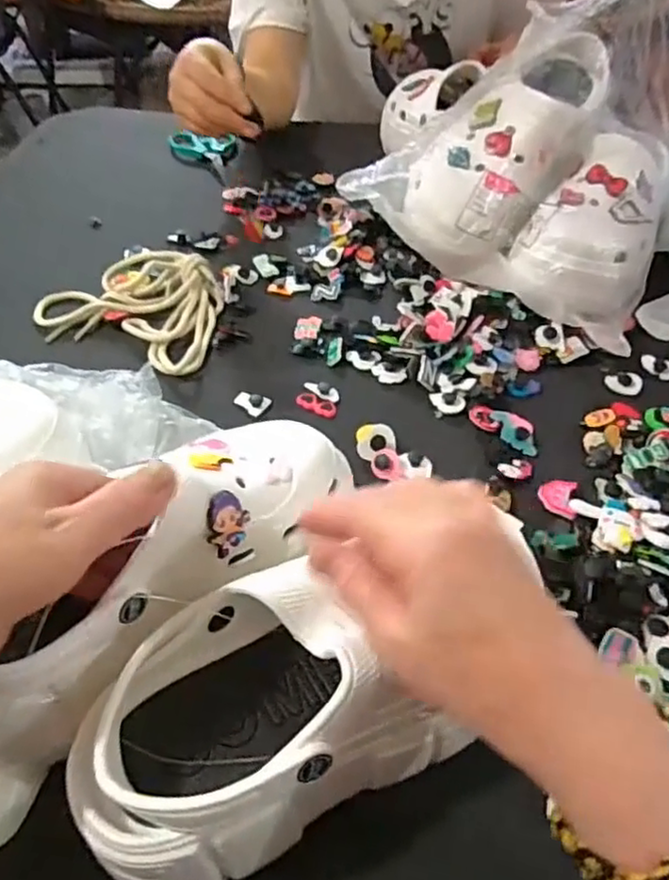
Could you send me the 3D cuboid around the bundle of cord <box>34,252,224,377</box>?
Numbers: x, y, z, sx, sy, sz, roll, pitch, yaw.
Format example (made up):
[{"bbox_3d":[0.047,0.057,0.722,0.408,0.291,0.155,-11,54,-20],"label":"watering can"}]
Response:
[{"bbox_3d":[-0.175,-0.126,0.607,0.172,0.030,0.128,18,49,17],"label":"bundle of cord"}]

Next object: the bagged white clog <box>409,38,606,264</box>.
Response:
[{"bbox_3d":[0.165,-0.266,0.622,0.113,0.090,0.242,37,84,30],"label":"bagged white clog"}]

